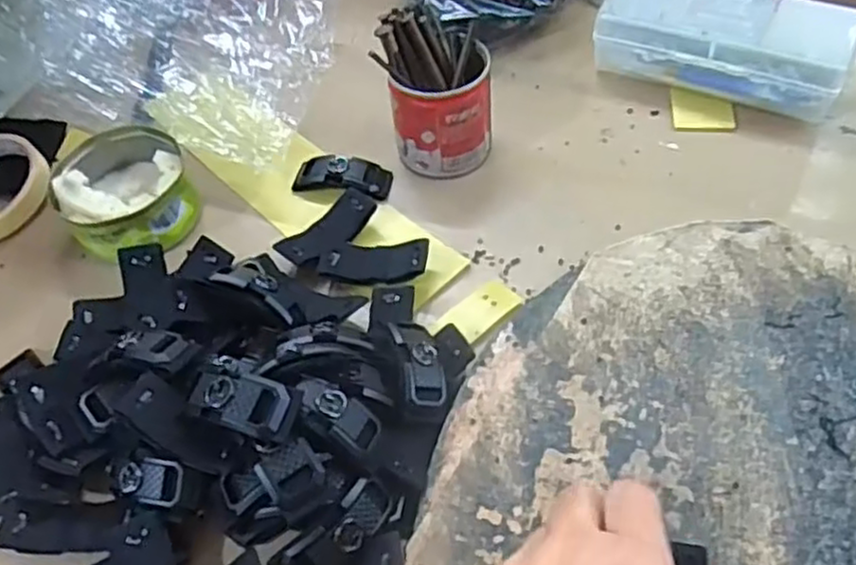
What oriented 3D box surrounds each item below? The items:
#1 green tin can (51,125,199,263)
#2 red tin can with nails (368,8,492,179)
[{"bbox_3d":[-0.195,-0.061,0.476,0.078,0.037,0.090,-31,56,-17],"label":"green tin can"},{"bbox_3d":[0.006,-0.120,0.480,0.067,0.092,0.063,-2,52,3],"label":"red tin can with nails"}]

